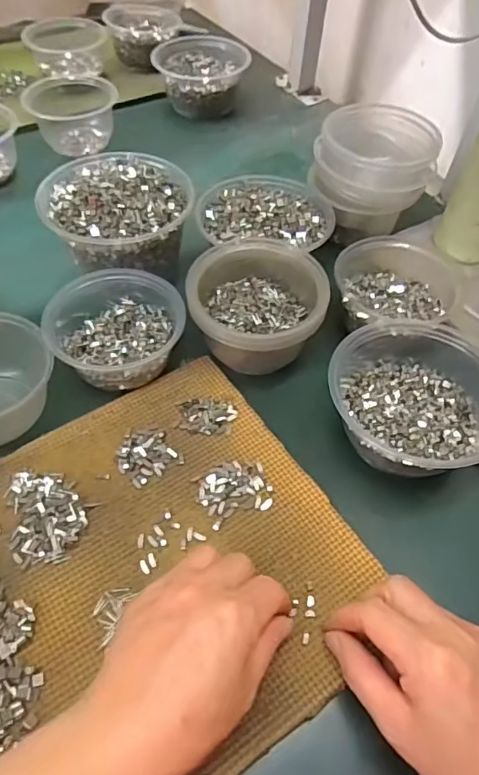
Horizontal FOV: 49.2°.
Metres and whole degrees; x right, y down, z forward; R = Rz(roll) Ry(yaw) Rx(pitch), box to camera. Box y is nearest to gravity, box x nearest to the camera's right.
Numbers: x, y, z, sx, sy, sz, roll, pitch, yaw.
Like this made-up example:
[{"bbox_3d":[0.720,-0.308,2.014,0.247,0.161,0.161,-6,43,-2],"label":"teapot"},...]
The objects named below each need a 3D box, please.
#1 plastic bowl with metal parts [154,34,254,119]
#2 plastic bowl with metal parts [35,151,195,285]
[{"bbox_3d":[-0.054,-0.445,0.749,0.121,0.073,0.111,25,56,16],"label":"plastic bowl with metal parts"},{"bbox_3d":[-0.119,-0.166,0.522,0.137,0.082,0.139,1,53,-2],"label":"plastic bowl with metal parts"}]

